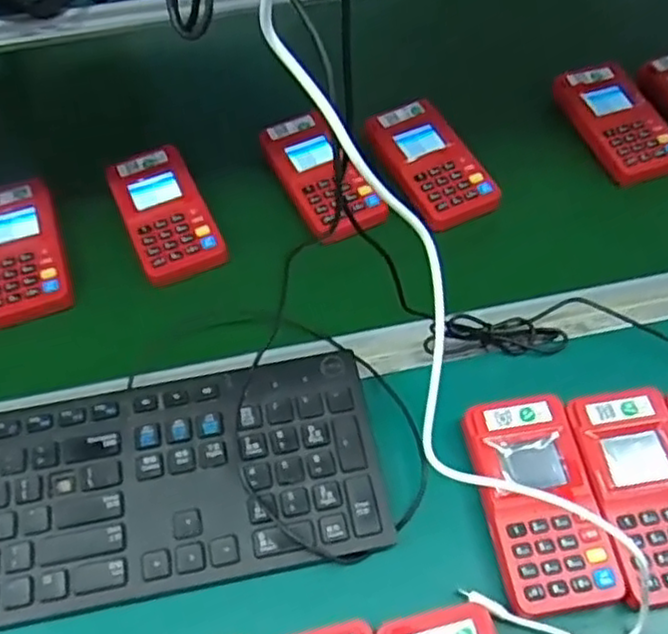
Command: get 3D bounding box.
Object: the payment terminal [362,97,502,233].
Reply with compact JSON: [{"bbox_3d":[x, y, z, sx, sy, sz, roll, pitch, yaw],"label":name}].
[{"bbox_3d":[0.079,-0.127,0.575,0.068,0.025,0.120,-22,58,-12],"label":"payment terminal"}]

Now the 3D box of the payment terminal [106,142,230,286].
[{"bbox_3d":[-0.132,-0.081,0.547,0.062,0.021,0.121,-23,58,-12],"label":"payment terminal"}]

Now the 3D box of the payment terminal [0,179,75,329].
[{"bbox_3d":[-0.239,-0.052,0.533,0.064,0.024,0.118,-18,57,-9],"label":"payment terminal"}]

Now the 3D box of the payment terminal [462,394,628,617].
[{"bbox_3d":[0.118,0.105,0.402,0.061,0.020,0.117,-9,56,-3],"label":"payment terminal"}]

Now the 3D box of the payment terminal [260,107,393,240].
[{"bbox_3d":[-0.011,-0.115,0.565,0.059,0.024,0.120,-26,58,-14],"label":"payment terminal"}]

